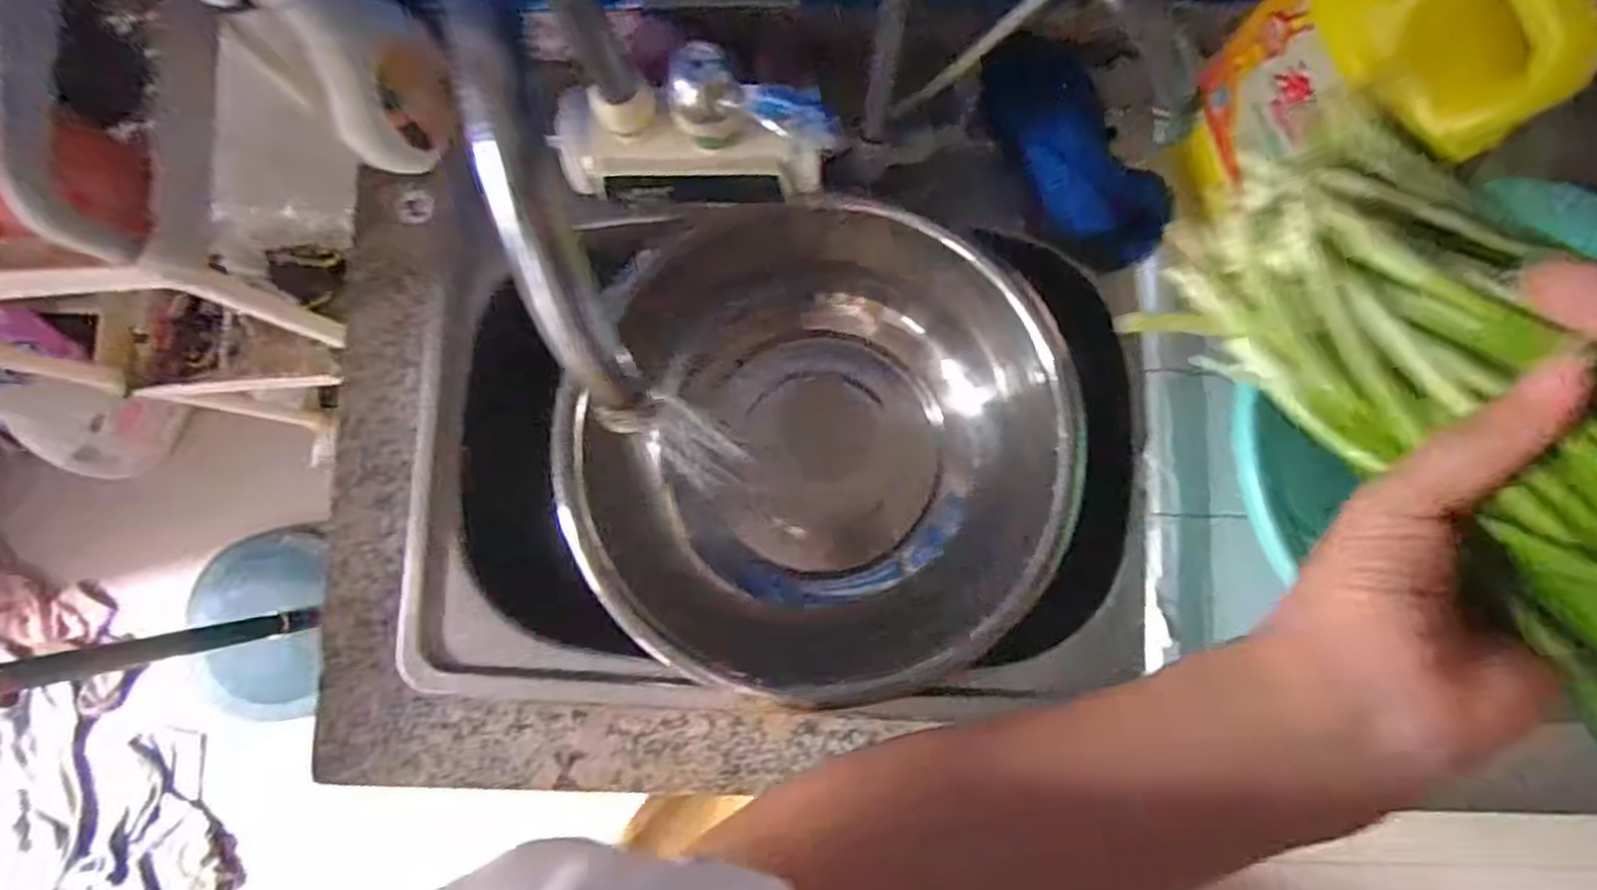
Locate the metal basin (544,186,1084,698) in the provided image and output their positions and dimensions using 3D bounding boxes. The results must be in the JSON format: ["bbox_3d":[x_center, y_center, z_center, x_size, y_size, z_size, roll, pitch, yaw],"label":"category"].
[{"bbox_3d":[0.021,0.009,0.574,0.331,0.168,0.328,0,84,2],"label":"metal basin"}]

